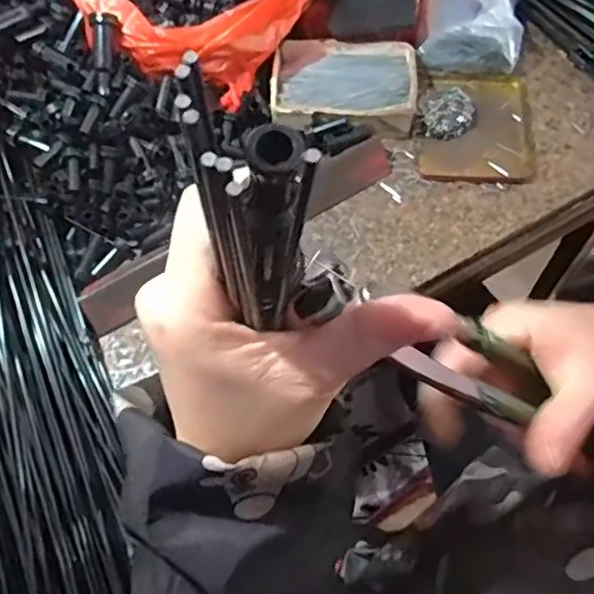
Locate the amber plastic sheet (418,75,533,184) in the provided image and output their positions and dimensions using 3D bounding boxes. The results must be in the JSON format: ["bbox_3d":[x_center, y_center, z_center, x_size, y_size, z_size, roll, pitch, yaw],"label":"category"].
[{"bbox_3d":[0.162,-0.156,0.565,0.096,0.005,0.119,4,65,5],"label":"amber plastic sheet"}]

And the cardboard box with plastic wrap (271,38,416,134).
[{"bbox_3d":[0.044,-0.193,0.569,0.128,0.031,0.094,1,65,4],"label":"cardboard box with plastic wrap"}]

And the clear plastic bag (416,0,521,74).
[{"bbox_3d":[0.166,-0.270,0.587,0.092,0.045,0.111,8,66,7],"label":"clear plastic bag"}]

